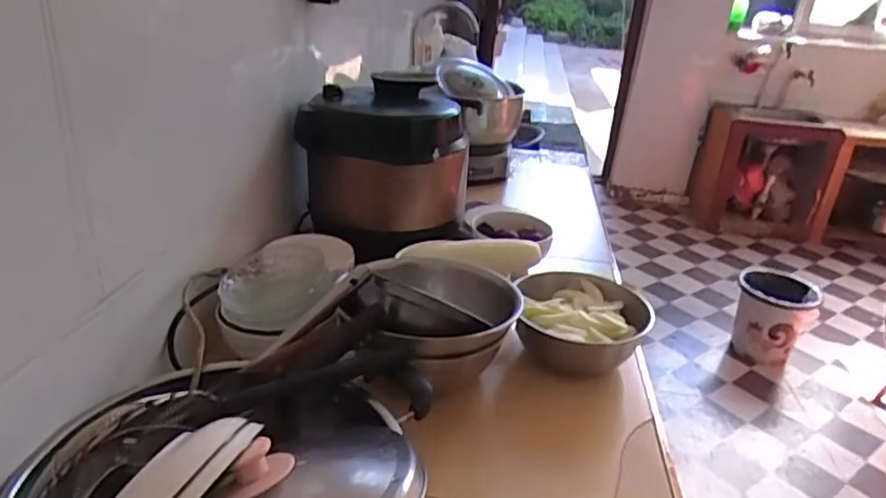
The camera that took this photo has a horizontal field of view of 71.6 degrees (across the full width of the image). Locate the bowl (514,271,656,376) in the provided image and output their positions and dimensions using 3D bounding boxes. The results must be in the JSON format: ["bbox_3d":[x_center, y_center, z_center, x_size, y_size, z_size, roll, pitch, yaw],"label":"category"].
[{"bbox_3d":[0.185,0.094,0.831,0.170,0.058,0.178,4,26,-2],"label":"bowl"}]

